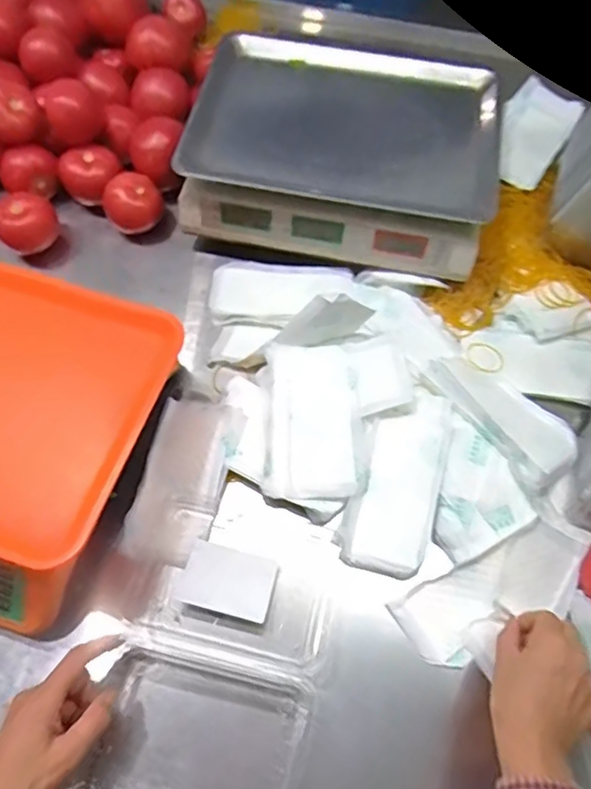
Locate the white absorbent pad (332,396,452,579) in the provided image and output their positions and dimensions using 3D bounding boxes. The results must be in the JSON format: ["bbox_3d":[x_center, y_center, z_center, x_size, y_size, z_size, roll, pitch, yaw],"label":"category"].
[{"bbox_3d":[0.103,0.082,0.554,0.078,0.020,0.173,21,65,9],"label":"white absorbent pad"}]

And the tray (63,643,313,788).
[{"bbox_3d":[-0.075,0.285,0.466,0.163,0.040,0.134,9,69,4],"label":"tray"}]

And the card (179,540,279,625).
[{"bbox_3d":[-0.060,0.168,0.523,0.082,0.005,0.054,14,67,7],"label":"card"}]

